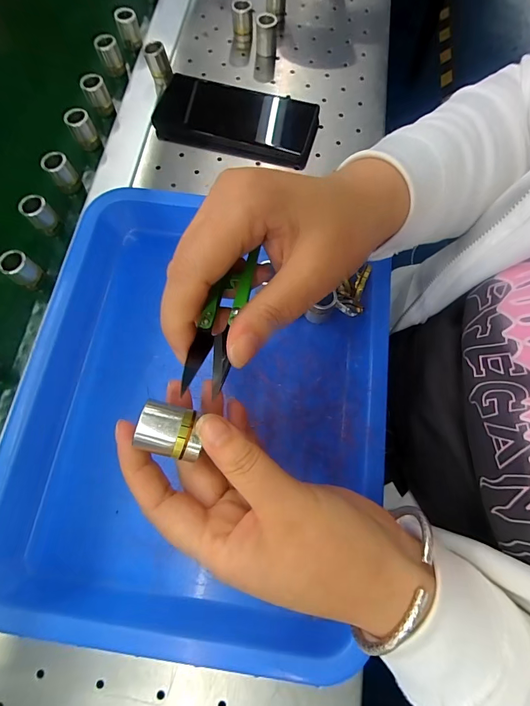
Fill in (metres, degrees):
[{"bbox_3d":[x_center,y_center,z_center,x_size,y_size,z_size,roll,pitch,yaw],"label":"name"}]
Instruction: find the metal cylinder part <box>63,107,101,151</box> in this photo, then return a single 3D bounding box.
[{"bbox_3d":[-0.187,-0.229,0.361,0.024,0.030,0.021,-30,74,-9],"label":"metal cylinder part"}]

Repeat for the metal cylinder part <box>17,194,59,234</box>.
[{"bbox_3d":[-0.208,-0.129,0.326,0.019,0.028,0.023,41,77,12],"label":"metal cylinder part"}]

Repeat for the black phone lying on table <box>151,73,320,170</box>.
[{"bbox_3d":[-0.037,-0.251,0.372,0.182,0.014,0.081,16,73,6],"label":"black phone lying on table"}]

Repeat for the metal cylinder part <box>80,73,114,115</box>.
[{"bbox_3d":[-0.179,-0.275,0.377,0.024,0.032,0.021,-25,73,-8],"label":"metal cylinder part"}]

